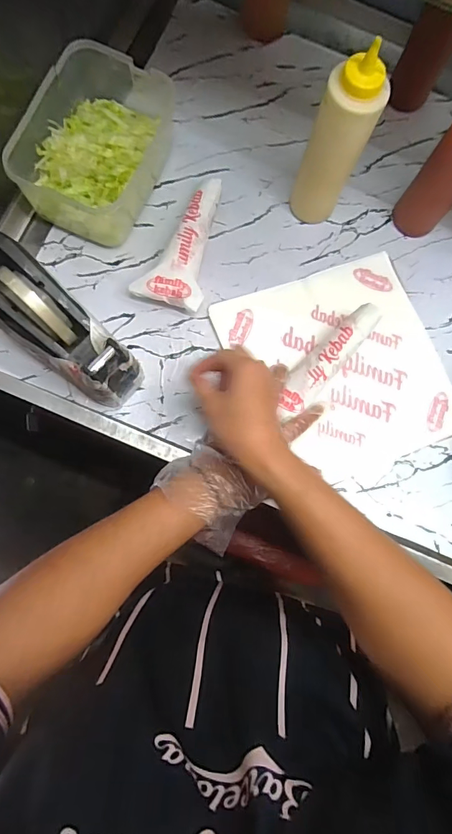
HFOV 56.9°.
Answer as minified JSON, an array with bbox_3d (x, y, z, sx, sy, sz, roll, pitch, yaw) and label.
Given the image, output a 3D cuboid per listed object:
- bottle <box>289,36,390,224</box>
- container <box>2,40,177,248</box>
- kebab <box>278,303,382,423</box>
[{"bbox_3d":[0.120,-0.293,0.464,0.064,0.191,0.050,25,80,0],"label":"bottle"},{"bbox_3d":[-0.146,-0.334,0.504,0.138,0.082,0.212,23,80,-1],"label":"container"},{"bbox_3d":[0.121,-0.066,0.505,0.045,0.038,0.162,40,89,2],"label":"kebab"}]

